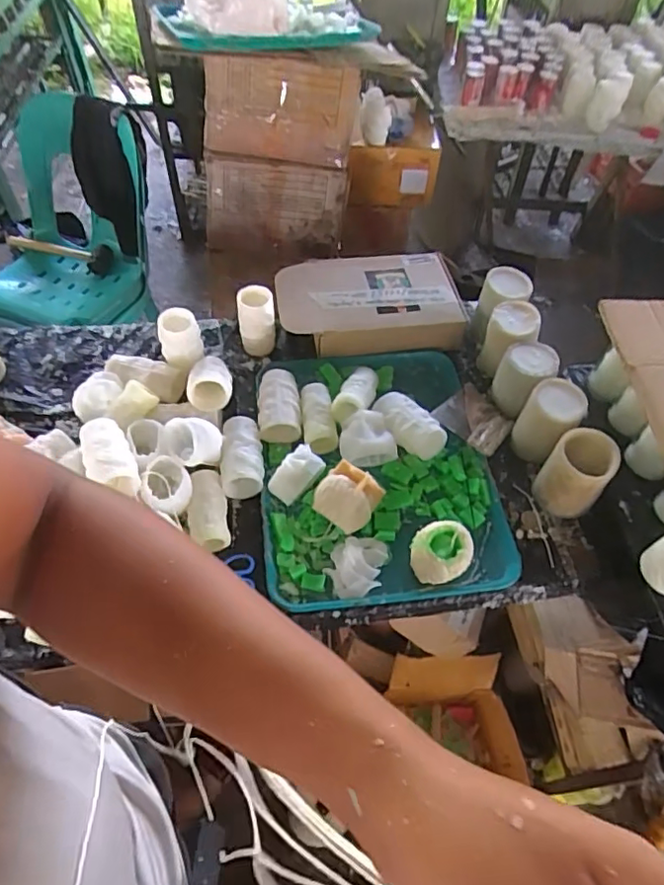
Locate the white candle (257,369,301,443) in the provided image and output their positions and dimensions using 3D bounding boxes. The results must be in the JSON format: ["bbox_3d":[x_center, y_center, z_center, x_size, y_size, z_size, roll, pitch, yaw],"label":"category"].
[{"bbox_3d":[-0.083,-0.055,0.880,0.066,0.052,0.122,-2,55,-4],"label":"white candle"}]

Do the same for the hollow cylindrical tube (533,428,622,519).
[{"bbox_3d":[0.346,0.045,0.797,0.080,0.110,0.086,1,55,-2],"label":"hollow cylindrical tube"}]

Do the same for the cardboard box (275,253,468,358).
[{"bbox_3d":[0.065,-0.255,1.009,0.319,0.067,0.199,-6,55,-7],"label":"cardboard box"}]

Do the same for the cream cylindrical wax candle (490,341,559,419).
[{"bbox_3d":[0.304,-0.098,0.897,0.081,0.104,0.089,1,55,-2],"label":"cream cylindrical wax candle"}]

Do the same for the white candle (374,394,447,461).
[{"bbox_3d":[0.115,-0.026,0.854,0.067,0.058,0.124,-36,64,-24],"label":"white candle"}]

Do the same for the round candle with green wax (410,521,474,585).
[{"bbox_3d":[0.138,0.148,0.723,0.071,0.079,0.070,1,55,-2],"label":"round candle with green wax"}]

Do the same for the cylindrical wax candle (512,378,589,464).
[{"bbox_3d":[0.326,-0.031,0.847,0.079,0.095,0.092,35,60,20],"label":"cylindrical wax candle"}]

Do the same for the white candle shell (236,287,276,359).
[{"bbox_3d":[-0.127,-0.205,0.949,0.059,0.117,0.051,-2,55,-4],"label":"white candle shell"}]

